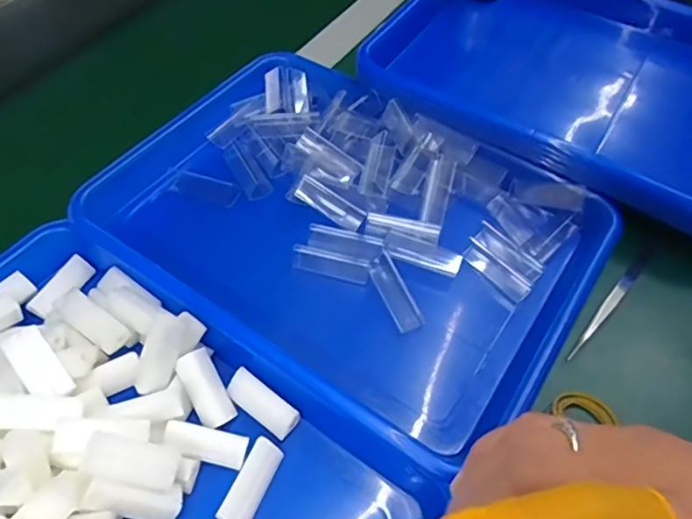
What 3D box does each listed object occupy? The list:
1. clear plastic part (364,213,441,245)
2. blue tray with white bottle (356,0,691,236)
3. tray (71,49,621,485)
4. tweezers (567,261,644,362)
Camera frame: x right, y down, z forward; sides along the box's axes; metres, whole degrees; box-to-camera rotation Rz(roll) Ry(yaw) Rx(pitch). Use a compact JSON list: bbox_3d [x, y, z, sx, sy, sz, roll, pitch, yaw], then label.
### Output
[{"bbox_3d":[0.040,-0.020,0.395,0.053,0.007,0.020,11,55,8],"label":"clear plastic part"},{"bbox_3d":[0.206,-0.153,0.493,0.333,0.068,0.251,27,59,18],"label":"blue tray with white bottle"},{"bbox_3d":[-0.004,-0.034,0.401,0.341,0.034,0.240,30,60,20],"label":"tray"},{"bbox_3d":[0.185,0.032,0.387,0.008,0.007,0.110,37,62,23],"label":"tweezers"}]

